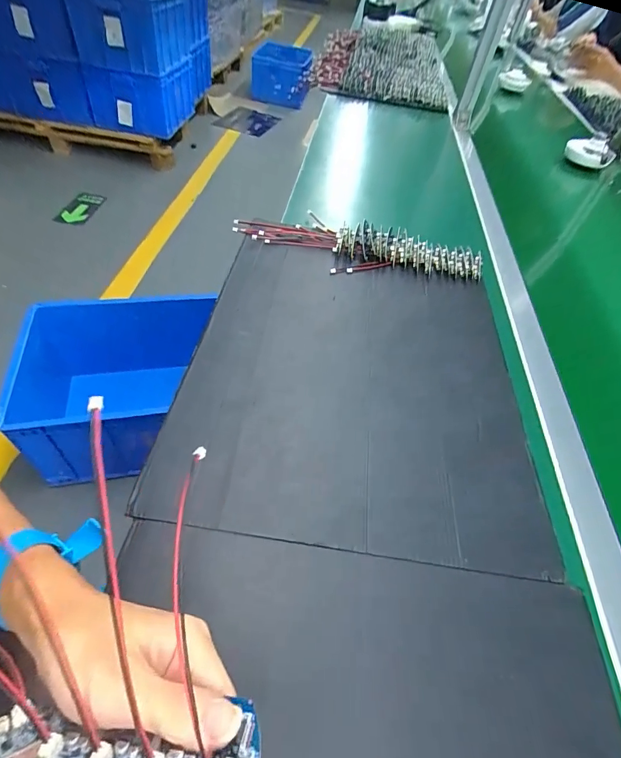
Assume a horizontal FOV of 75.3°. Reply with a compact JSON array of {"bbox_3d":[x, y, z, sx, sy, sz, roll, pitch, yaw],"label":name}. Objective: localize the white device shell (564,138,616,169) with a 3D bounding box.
[{"bbox_3d":[0.651,-0.531,0.938,0.104,0.052,0.057,33,54,21],"label":"white device shell"}]

